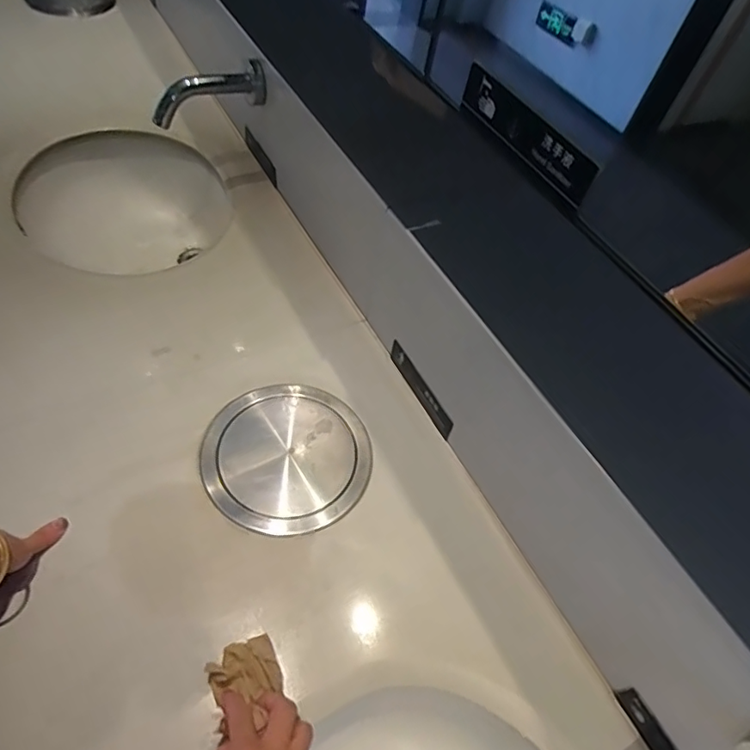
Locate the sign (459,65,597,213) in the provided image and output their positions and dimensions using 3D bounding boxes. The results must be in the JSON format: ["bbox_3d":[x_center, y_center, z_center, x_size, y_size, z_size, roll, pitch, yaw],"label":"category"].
[{"bbox_3d":[0.111,-0.181,0.402,0.007,0.032,0.142,-18,57,-26],"label":"sign"}]

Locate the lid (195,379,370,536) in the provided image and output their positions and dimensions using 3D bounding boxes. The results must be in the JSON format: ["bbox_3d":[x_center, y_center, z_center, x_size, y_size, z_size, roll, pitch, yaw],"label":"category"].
[{"bbox_3d":[-0.105,0.094,0.651,0.193,0.012,0.192,3,54,-4],"label":"lid"}]

